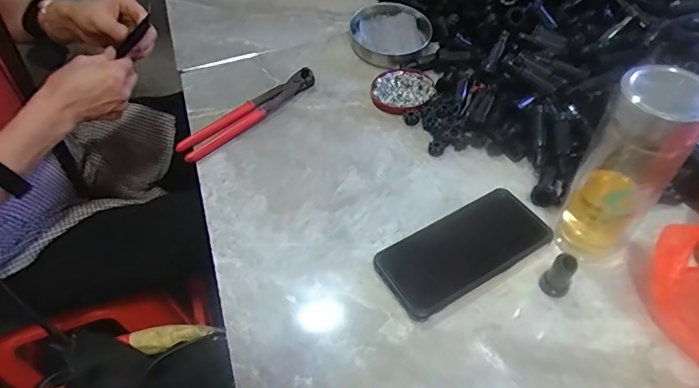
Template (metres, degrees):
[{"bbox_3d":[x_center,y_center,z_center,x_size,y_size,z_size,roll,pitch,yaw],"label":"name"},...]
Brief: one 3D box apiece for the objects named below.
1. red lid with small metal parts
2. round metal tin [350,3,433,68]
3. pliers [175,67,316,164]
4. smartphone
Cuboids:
[{"bbox_3d":[0.070,-0.136,0.615,0.079,0.009,0.086,-2,50,3],"label":"red lid with small metal parts"},{"bbox_3d":[0.058,-0.228,0.680,0.114,0.024,0.127,2,51,6],"label":"round metal tin"},{"bbox_3d":[-0.129,-0.105,0.599,0.040,0.021,0.197,34,60,28],"label":"pliers"},{"bbox_3d":[0.108,0.052,0.452,0.160,0.014,0.078,-27,53,-17],"label":"smartphone"}]

